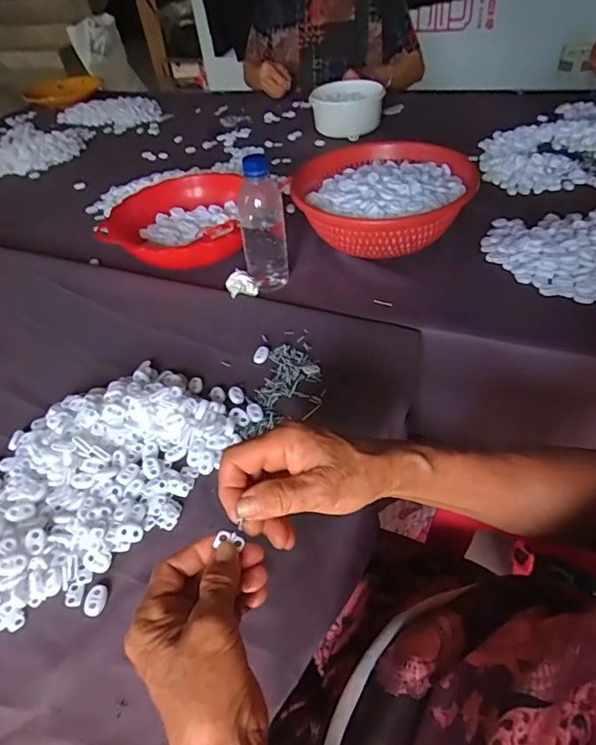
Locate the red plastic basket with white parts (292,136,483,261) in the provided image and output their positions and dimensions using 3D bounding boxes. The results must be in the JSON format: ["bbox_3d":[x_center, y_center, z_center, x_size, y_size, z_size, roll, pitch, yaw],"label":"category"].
[{"bbox_3d":[0.122,-0.246,0.732,0.256,0.092,0.242,6,46,14],"label":"red plastic basket with white parts"}]

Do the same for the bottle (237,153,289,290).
[{"bbox_3d":[-0.047,-0.195,0.657,0.060,0.173,0.057,-8,45,0],"label":"bottle"}]

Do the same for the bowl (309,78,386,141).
[{"bbox_3d":[0.106,-0.577,1.088,0.148,0.087,0.137,-3,44,3],"label":"bowl"}]

